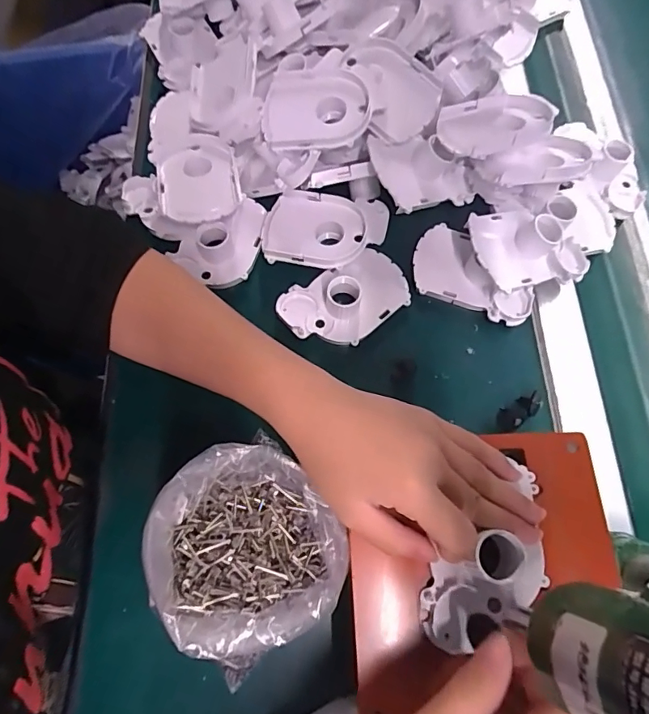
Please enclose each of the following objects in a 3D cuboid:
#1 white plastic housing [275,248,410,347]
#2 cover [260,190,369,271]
[{"bbox_3d":[0.019,-0.047,0.380,0.105,0.026,0.061,-27,73,-10],"label":"white plastic housing"},{"bbox_3d":[-0.009,-0.104,0.400,0.085,0.021,0.065,10,71,3],"label":"cover"}]

